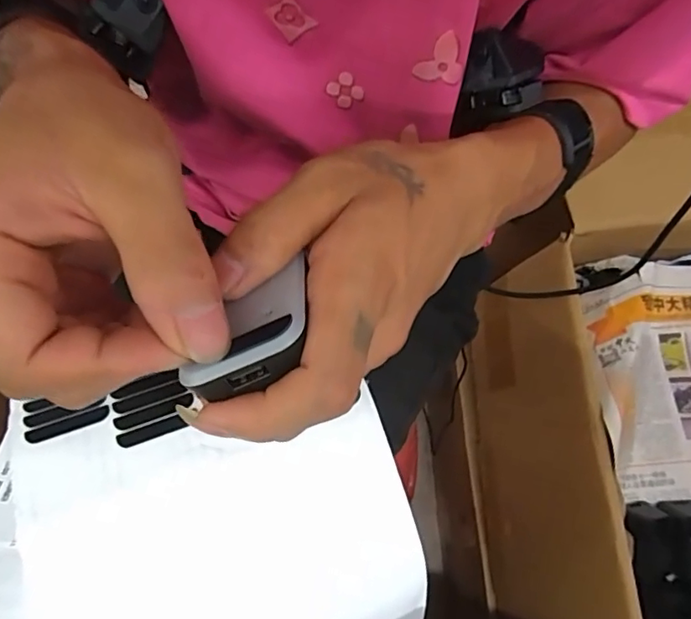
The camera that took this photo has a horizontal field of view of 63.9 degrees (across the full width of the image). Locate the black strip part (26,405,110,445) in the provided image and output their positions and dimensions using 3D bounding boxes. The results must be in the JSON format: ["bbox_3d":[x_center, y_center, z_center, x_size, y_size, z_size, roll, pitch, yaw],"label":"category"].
[{"bbox_3d":[-0.131,0.054,0.261,0.038,0.004,0.008,-17,64,-13],"label":"black strip part"}]

